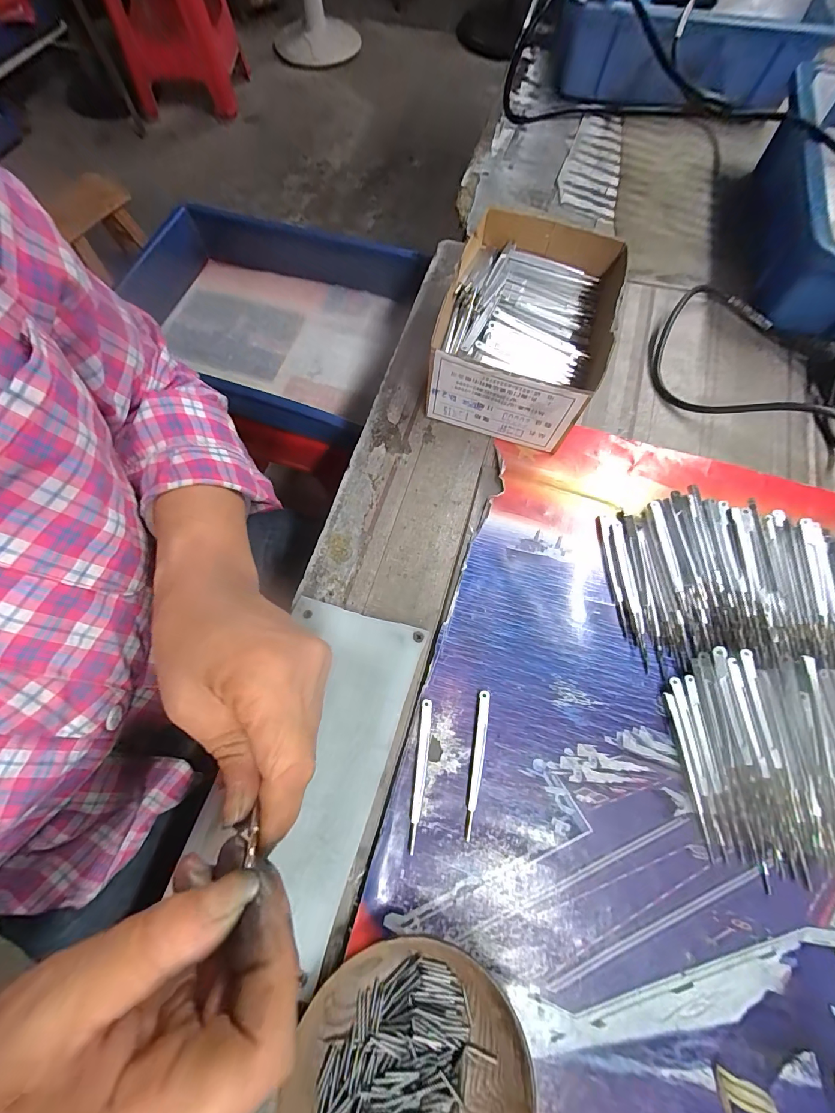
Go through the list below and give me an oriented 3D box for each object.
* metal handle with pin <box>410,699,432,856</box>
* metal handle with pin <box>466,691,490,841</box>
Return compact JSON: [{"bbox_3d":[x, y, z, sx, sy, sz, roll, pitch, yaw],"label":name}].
[{"bbox_3d":[0.002,0.135,0.247,0.007,0.005,0.083,5,71,1],"label":"metal handle with pin"},{"bbox_3d":[0.039,0.130,0.250,0.007,0.005,0.084,9,71,3],"label":"metal handle with pin"}]

